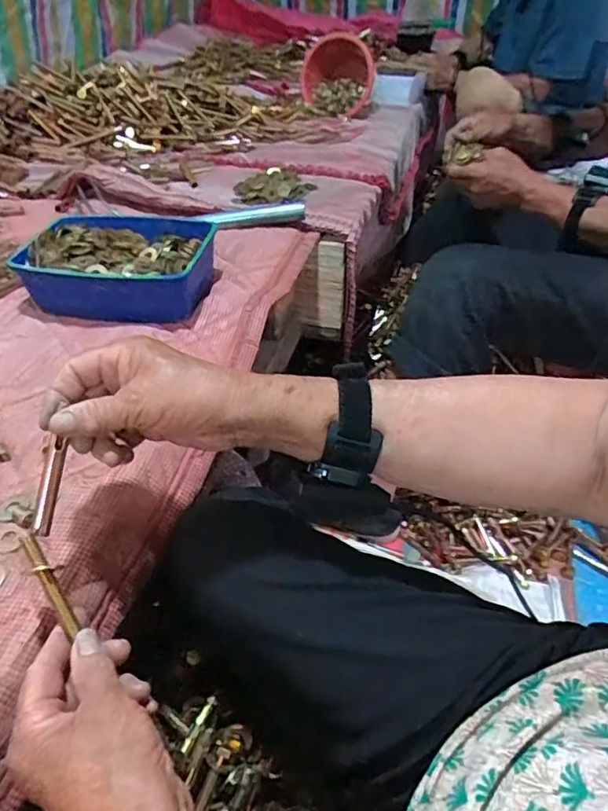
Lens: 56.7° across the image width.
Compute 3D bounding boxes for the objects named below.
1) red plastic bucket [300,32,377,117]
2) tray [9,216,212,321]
[{"bbox_3d":[0.080,-0.766,1.298,0.177,0.142,0.129,4,39,2],"label":"red plastic bucket"},{"bbox_3d":[-0.208,-0.159,0.650,0.196,0.063,0.140,6,42,4],"label":"tray"}]

